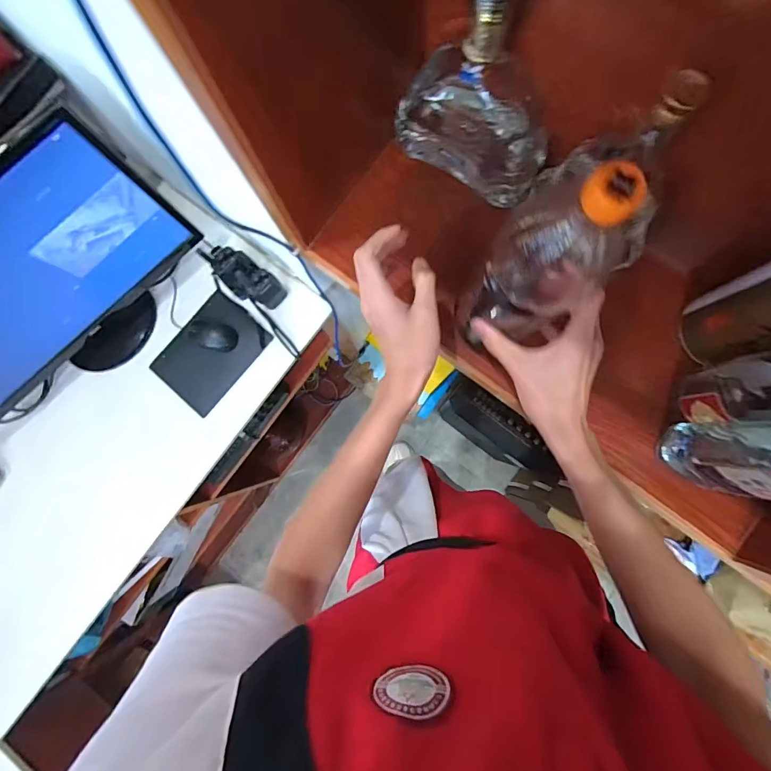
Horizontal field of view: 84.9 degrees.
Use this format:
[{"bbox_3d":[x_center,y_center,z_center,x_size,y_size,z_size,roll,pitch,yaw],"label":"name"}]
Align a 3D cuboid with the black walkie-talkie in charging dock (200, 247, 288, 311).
[{"bbox_3d":[-0.243,-0.187,0.724,0.111,0.131,0.064,40,87,7],"label":"black walkie-talkie in charging dock"}]

